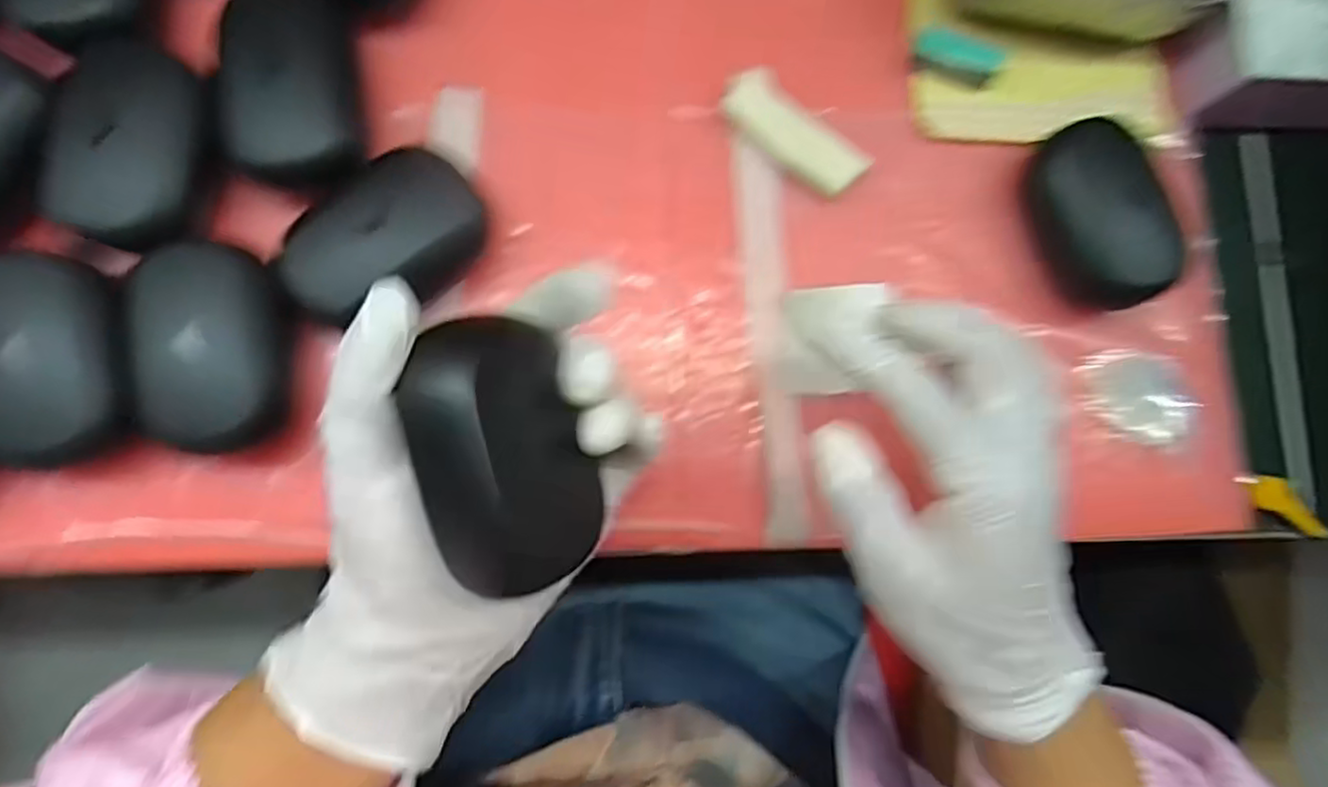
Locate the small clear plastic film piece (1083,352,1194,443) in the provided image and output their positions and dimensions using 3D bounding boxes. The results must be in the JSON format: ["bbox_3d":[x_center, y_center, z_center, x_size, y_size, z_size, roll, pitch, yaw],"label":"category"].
[{"bbox_3d":[0.220,0.002,0.307,0.045,0.006,0.041,-4,83,-5],"label":"small clear plastic film piece"}]

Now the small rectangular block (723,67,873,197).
[{"bbox_3d":[0.059,-0.120,0.306,0.071,0.007,0.027,42,81,2],"label":"small rectangular block"}]

